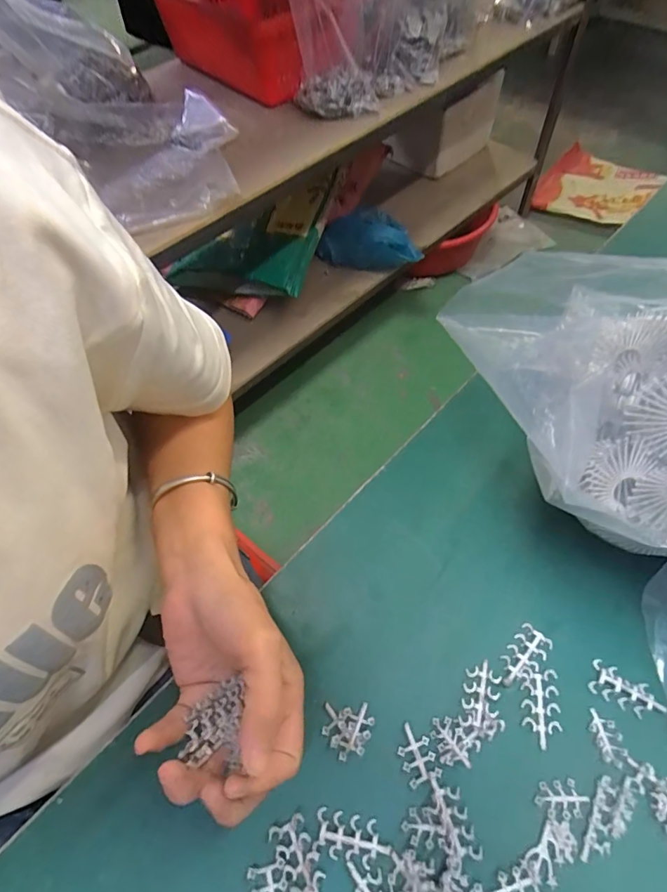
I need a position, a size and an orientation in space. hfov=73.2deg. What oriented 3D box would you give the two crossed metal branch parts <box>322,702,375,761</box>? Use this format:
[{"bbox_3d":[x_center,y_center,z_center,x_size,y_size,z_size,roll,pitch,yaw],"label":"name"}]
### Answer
[{"bbox_3d":[0.009,0.165,0.261,0.029,0.012,0.026,-5,59,1],"label":"two crossed metal branch parts"}]

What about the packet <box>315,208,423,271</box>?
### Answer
[{"bbox_3d":[0.087,-0.546,1.200,0.299,0.103,0.152,27,64,35],"label":"packet"}]

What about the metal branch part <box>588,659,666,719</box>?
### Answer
[{"bbox_3d":[0.175,0.146,0.267,0.039,0.005,0.019,24,64,17],"label":"metal branch part"}]

